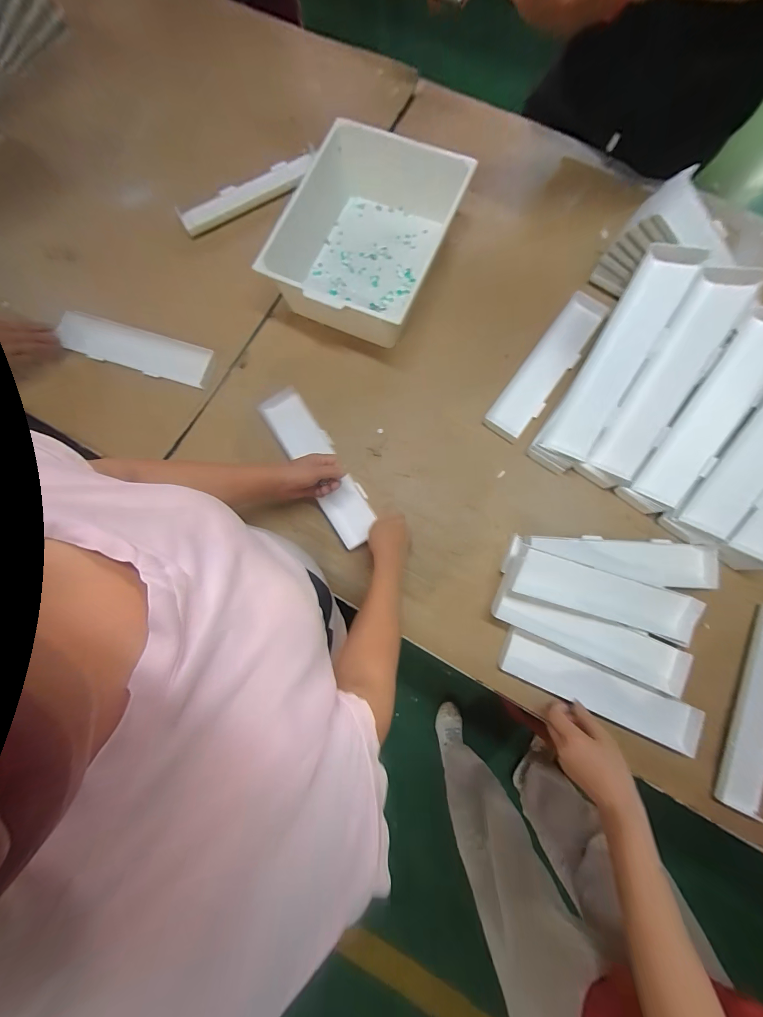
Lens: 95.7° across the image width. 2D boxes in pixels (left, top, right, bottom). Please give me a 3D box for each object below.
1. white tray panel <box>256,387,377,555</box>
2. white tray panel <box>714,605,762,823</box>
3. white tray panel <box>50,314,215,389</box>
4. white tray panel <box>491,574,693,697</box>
[{"bbox_3d":[-0.118,-0.081,0.648,0.090,0.029,0.333,-29,78,-6],"label":"white tray panel"},{"bbox_3d":[0.623,0.323,0.566,0.081,0.022,0.327,22,82,4],"label":"white tray panel"},{"bbox_3d":[-0.503,-0.324,0.702,0.322,0.012,0.080,17,93,4],"label":"white tray panel"},{"bbox_3d":[0.349,0.215,0.580,0.338,0.034,0.078,23,82,4],"label":"white tray panel"}]

